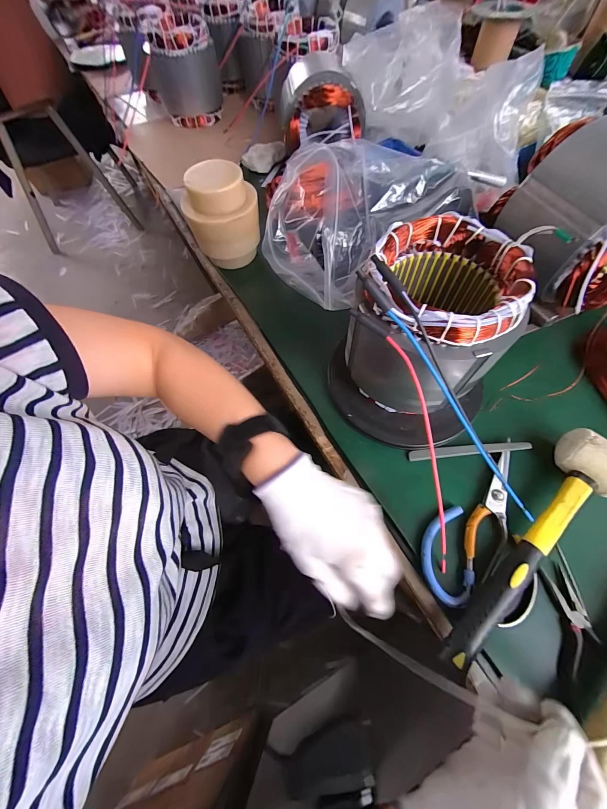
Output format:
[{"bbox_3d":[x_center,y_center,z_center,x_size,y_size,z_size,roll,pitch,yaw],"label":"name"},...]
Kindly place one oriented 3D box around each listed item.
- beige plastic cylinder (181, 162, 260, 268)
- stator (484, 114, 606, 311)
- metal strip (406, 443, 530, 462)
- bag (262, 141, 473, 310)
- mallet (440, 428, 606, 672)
[{"bbox_3d":[-0.124,-0.293,0.467,0.109,0.116,0.092,-12,64,-2],"label":"beige plastic cylinder"},{"bbox_3d":[0.324,-0.216,0.335,0.140,0.139,0.158,-18,64,-5],"label":"stator"},{"bbox_3d":[0.192,0.052,0.344,0.134,0.006,0.012,-5,64,1],"label":"metal strip"},{"bbox_3d":[0.067,-0.302,0.457,0.284,0.126,0.219,-40,68,-15],"label":"bag"},{"bbox_3d":[0.228,0.140,0.282,0.070,0.042,0.276,39,72,20],"label":"mallet"}]

